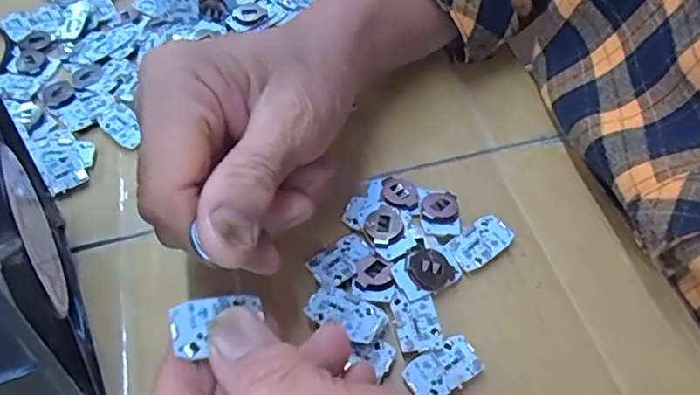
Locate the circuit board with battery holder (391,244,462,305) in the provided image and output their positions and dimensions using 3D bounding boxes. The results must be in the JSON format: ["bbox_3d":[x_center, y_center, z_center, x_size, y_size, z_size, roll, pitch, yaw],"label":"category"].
[{"bbox_3d":[0.032,0.029,0.244,0.028,0.007,0.022,-25,56,-16],"label":"circuit board with battery holder"}]

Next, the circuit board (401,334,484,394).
[{"bbox_3d":[0.036,0.067,0.222,0.029,0.004,0.018,-25,56,-16],"label":"circuit board"}]

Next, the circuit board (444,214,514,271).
[{"bbox_3d":[0.059,0.020,0.257,0.030,0.004,0.018,-32,58,-20],"label":"circuit board"}]

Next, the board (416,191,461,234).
[{"bbox_3d":[0.042,0.006,0.265,0.018,0.006,0.025,0,53,2],"label":"board"}]

